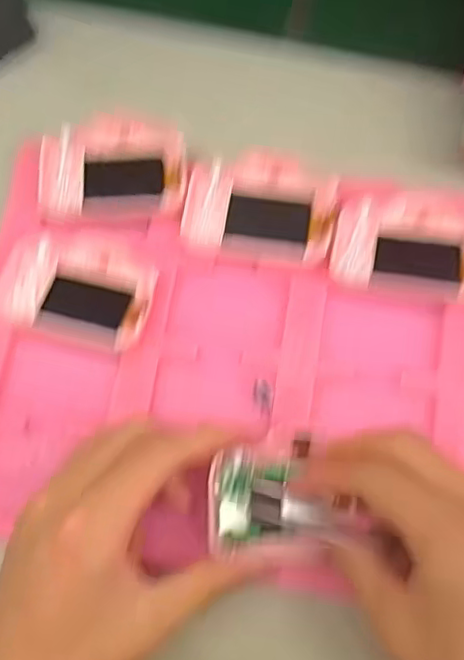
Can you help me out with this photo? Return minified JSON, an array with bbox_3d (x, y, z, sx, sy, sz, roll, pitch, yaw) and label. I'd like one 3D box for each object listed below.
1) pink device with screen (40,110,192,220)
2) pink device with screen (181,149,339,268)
[{"bbox_3d":[-0.068,-0.098,0.369,0.084,0.017,0.065,-3,74,1],"label":"pink device with screen"},{"bbox_3d":[0.016,-0.073,0.358,0.083,0.015,0.063,9,74,4],"label":"pink device with screen"}]

